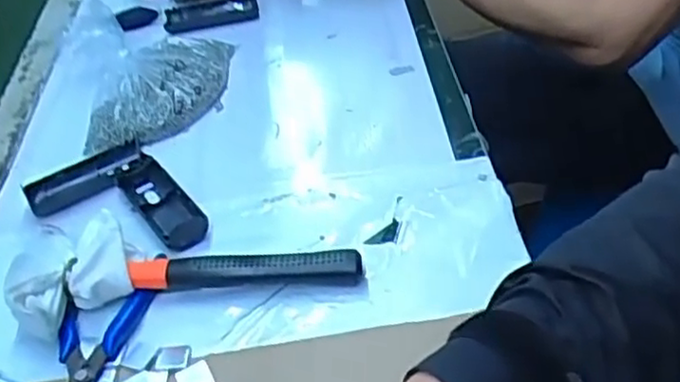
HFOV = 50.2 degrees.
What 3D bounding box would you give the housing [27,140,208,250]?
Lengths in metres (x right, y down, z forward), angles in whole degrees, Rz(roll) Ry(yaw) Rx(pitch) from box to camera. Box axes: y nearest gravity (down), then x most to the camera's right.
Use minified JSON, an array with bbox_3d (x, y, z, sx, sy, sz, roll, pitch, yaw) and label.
[{"bbox_3d":[-0.179,0.013,0.572,0.099,0.022,0.159,-29,46,-22],"label":"housing"}]

